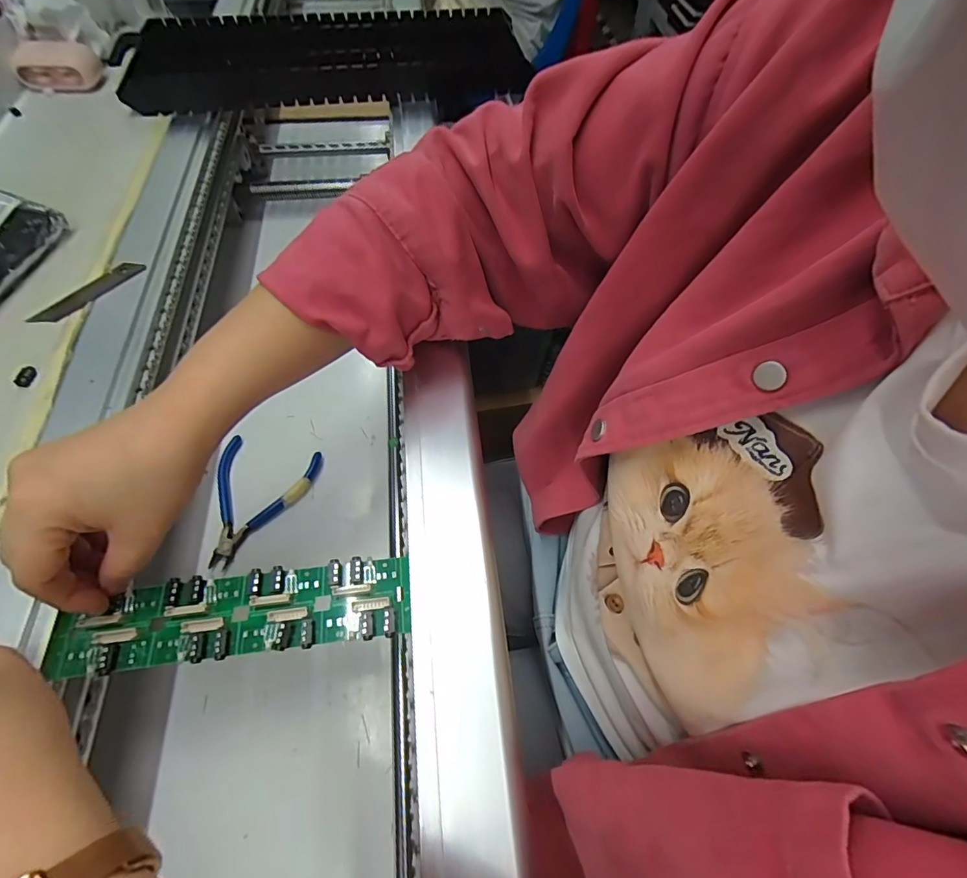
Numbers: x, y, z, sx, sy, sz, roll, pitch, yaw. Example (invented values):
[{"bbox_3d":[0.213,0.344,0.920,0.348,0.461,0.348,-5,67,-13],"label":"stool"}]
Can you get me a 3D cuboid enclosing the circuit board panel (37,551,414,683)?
[{"bbox_3d":[-0.132,0.094,0.254,0.182,0.007,0.043,-6,60,-6],"label":"circuit board panel"}]

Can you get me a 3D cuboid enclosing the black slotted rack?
[{"bbox_3d":[-0.165,-0.410,0.517,0.412,0.042,0.160,-13,61,-10],"label":"black slotted rack"}]

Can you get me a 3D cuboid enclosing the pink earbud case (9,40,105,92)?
[{"bbox_3d":[-0.427,-0.373,0.480,0.069,0.036,0.039,-11,61,-11],"label":"pink earbud case"}]

